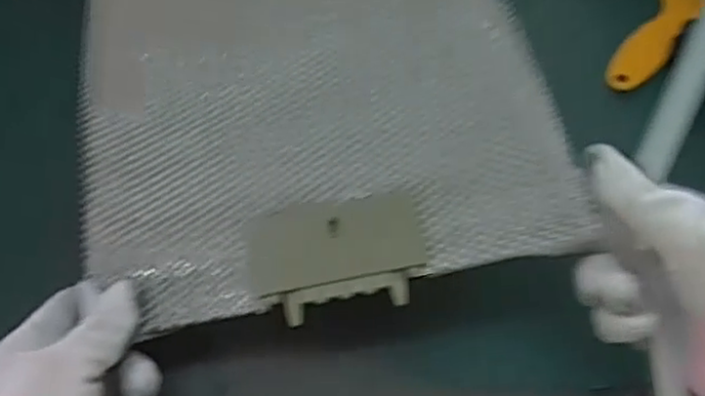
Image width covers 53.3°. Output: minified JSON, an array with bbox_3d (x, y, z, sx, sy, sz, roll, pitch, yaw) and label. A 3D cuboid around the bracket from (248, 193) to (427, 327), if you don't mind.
[{"bbox_3d":[-0.007,0.030,0.352,0.085,0.016,0.057,-8,57,-6],"label":"bracket"}]

